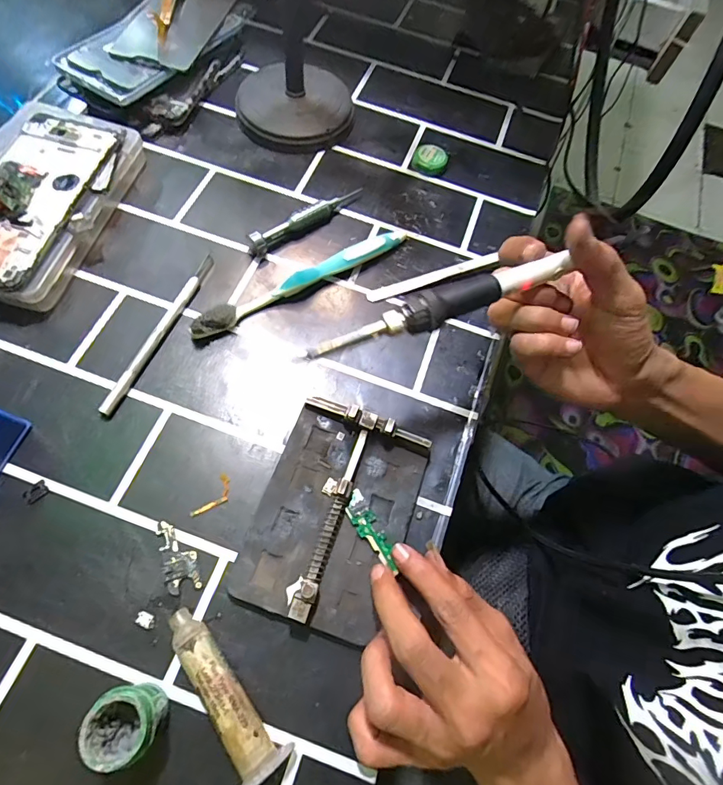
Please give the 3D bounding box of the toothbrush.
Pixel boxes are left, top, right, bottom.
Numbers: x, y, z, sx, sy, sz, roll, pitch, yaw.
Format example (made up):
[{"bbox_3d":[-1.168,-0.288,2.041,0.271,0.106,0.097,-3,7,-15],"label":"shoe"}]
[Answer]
[{"bbox_3d":[-0.041,-0.087,0.343,0.184,0.019,0.017,-30,72,-17],"label":"toothbrush"}]

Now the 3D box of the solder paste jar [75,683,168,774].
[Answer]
[{"bbox_3d":[-0.108,0.155,0.215,0.029,0.036,0.029,2,66,-5],"label":"solder paste jar"}]

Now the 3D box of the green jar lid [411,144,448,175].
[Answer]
[{"bbox_3d":[0.063,-0.214,0.418,0.030,0.012,0.027,15,65,1],"label":"green jar lid"}]

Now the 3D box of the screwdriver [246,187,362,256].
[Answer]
[{"bbox_3d":[-0.043,-0.141,0.368,0.107,0.019,0.012,-37,75,-19],"label":"screwdriver"}]

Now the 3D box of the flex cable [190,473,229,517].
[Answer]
[{"bbox_3d":[-0.090,0.064,0.277,0.013,0.004,0.031,30,67,11],"label":"flex cable"}]

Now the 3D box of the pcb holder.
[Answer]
[{"bbox_3d":[-0.015,0.069,0.271,0.086,0.018,0.124,21,66,4],"label":"pcb holder"}]

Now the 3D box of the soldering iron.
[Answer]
[{"bbox_3d":[0.039,-0.045,0.244,0.150,0.015,0.017,-20,67,-7],"label":"soldering iron"}]

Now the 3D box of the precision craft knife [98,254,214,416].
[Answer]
[{"bbox_3d":[-0.141,-0.046,0.321,0.010,0.009,0.139,21,66,3],"label":"precision craft knife"}]

